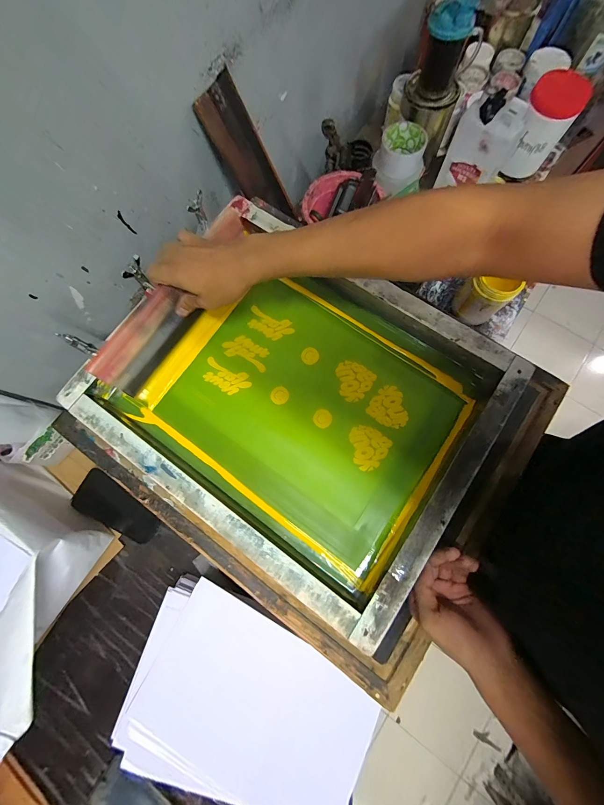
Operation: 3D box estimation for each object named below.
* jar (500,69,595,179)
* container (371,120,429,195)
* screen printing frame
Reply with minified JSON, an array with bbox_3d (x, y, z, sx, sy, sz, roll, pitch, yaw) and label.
[{"bbox_3d":[0.503,-0.583,0.632,0.099,0.135,0.125,33,80,10],"label":"jar"},{"bbox_3d":[0.194,-0.487,0.594,0.091,0.084,0.080,18,78,7],"label":"container"},{"bbox_3d":[-0.006,-0.015,0.417,0.480,0.056,0.404,35,81,8],"label":"screen printing frame"}]

